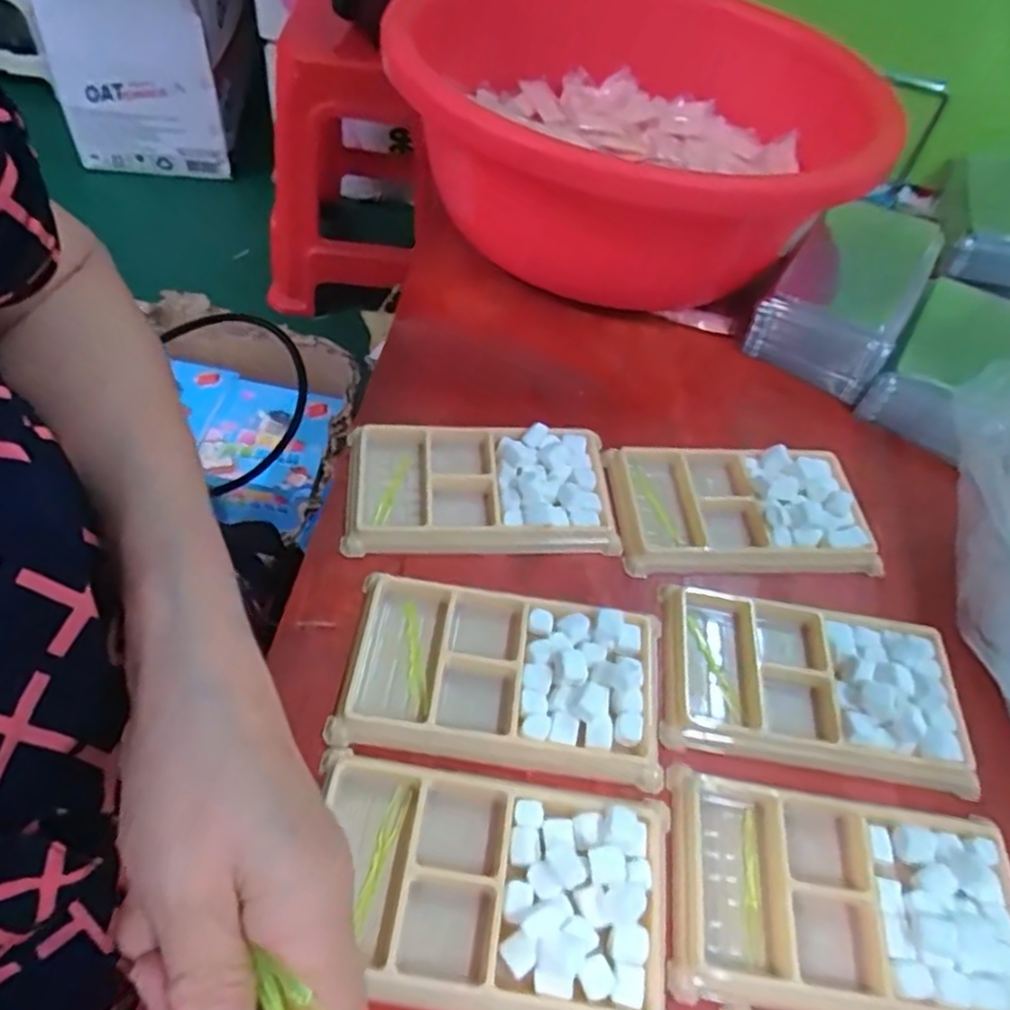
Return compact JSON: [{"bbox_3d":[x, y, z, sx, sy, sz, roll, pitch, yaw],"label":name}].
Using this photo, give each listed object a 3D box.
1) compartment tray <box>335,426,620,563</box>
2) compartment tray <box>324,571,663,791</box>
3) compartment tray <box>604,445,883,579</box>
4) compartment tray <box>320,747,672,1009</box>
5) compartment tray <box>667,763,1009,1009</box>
[{"bbox_3d":[-0.013,-0.010,0.369,0.134,0.013,0.072,1,53,-7],"label":"compartment tray"},{"bbox_3d":[0.000,0.072,0.307,0.135,0.015,0.076,10,52,1],"label":"compartment tray"},{"bbox_3d":[0.123,0.001,0.371,0.130,0.017,0.073,5,52,-4],"label":"compartment tray"},{"bbox_3d":[-0.006,0.138,0.259,0.133,0.015,0.077,10,52,0],"label":"compartment tray"},{"bbox_3d":[0.128,0.148,0.266,0.129,0.012,0.076,10,52,0],"label":"compartment tray"}]

